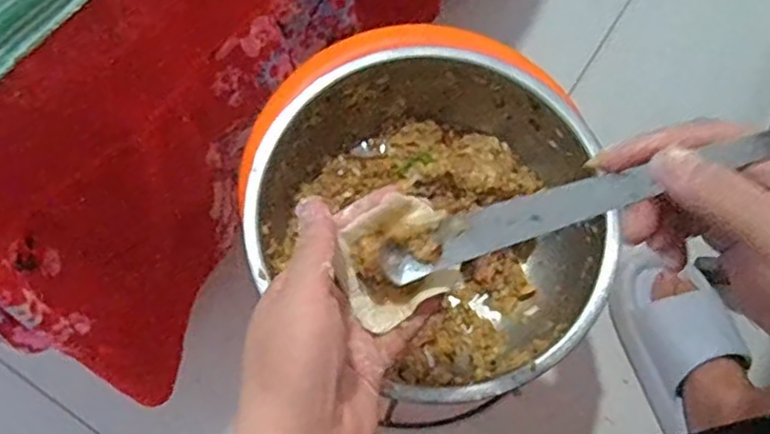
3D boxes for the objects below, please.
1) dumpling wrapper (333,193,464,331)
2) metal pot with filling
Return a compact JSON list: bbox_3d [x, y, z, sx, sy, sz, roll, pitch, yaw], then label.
[{"bbox_3d":[0.005,0.020,0.339,0.054,0.031,0.051,-27,73,-8],"label":"dumpling wrapper"},{"bbox_3d":[0.035,0.001,0.465,0.222,0.085,0.207,0,72,-1],"label":"metal pot with filling"}]

